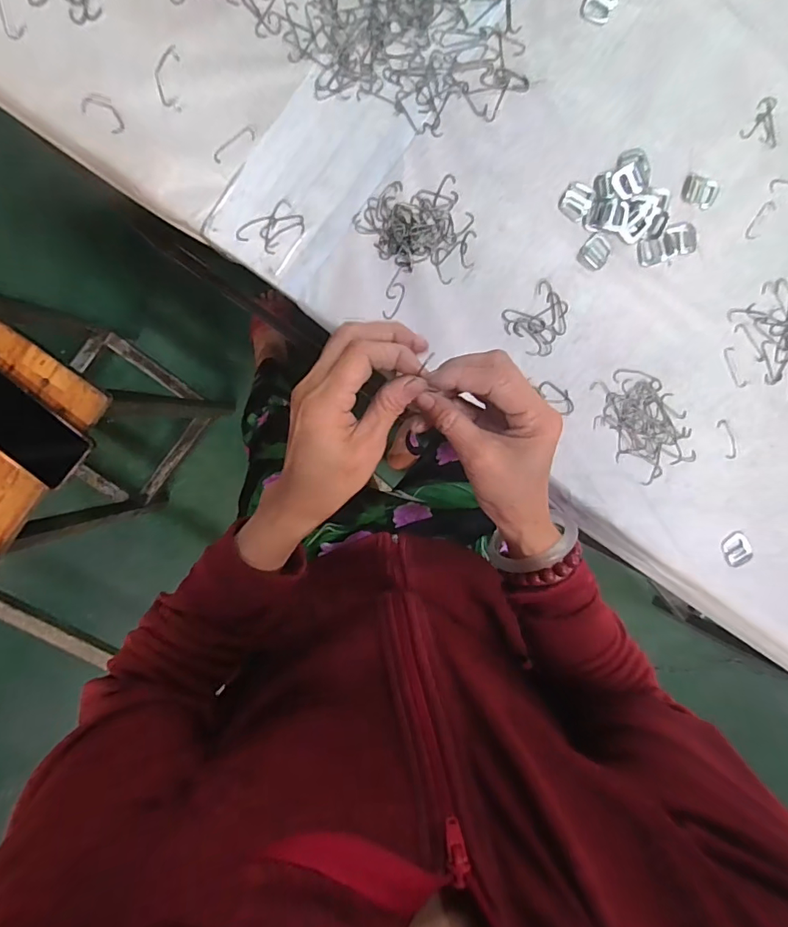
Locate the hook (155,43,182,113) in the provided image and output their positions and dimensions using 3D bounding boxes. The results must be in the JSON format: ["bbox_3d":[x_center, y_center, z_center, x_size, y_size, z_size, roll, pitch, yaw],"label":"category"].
[{"bbox_3d":[-0.188,-0.321,0.397,0.020,0.004,0.051,0,95,-6],"label":"hook"}]

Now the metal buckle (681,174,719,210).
[{"bbox_3d":[0.292,-0.260,0.453,0.032,0.006,0.029,22,93,-7],"label":"metal buckle"}]

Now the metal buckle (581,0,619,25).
[{"bbox_3d":[0.186,-0.415,0.432,0.028,0.004,0.030,26,92,-7],"label":"metal buckle"}]

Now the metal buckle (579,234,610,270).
[{"bbox_3d":[0.190,-0.199,0.448,0.025,0.004,0.032,35,91,-8],"label":"metal buckle"}]

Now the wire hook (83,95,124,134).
[{"bbox_3d":[-0.241,-0.293,0.399,0.036,0.004,0.023,30,92,-7],"label":"wire hook"}]

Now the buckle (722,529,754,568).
[{"bbox_3d":[0.351,0.087,0.488,0.033,0.005,0.033,0,90,4],"label":"buckle"}]

